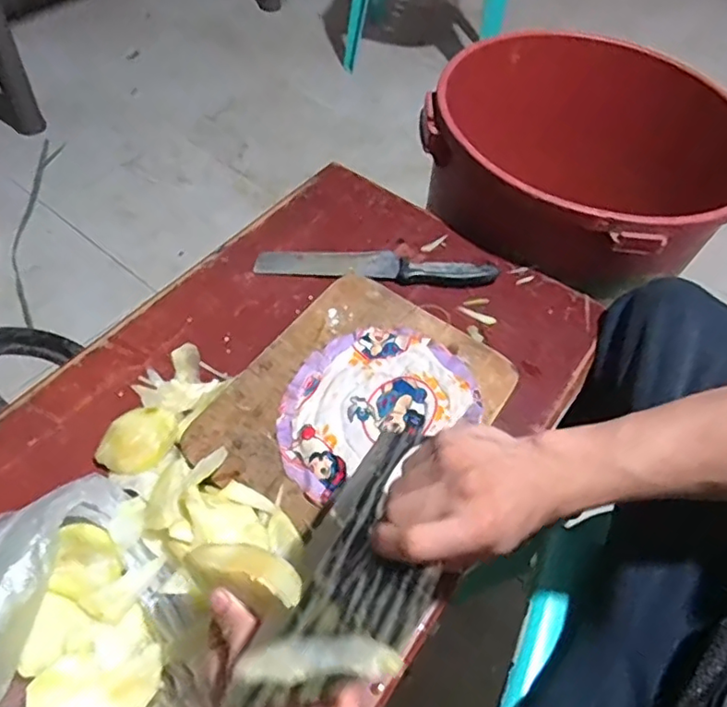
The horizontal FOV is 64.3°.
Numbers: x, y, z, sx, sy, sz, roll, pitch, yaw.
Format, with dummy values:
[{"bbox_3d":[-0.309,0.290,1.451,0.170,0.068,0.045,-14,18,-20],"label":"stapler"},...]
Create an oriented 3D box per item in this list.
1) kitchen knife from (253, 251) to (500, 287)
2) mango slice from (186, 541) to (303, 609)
[{"bbox_3d":[0.017,-0.109,0.717,0.290,0.021,0.039,5,54,-1],"label":"kitchen knife"},{"bbox_3d":[-0.068,0.128,0.350,0.086,0.010,0.025,7,49,33],"label":"mango slice"}]

